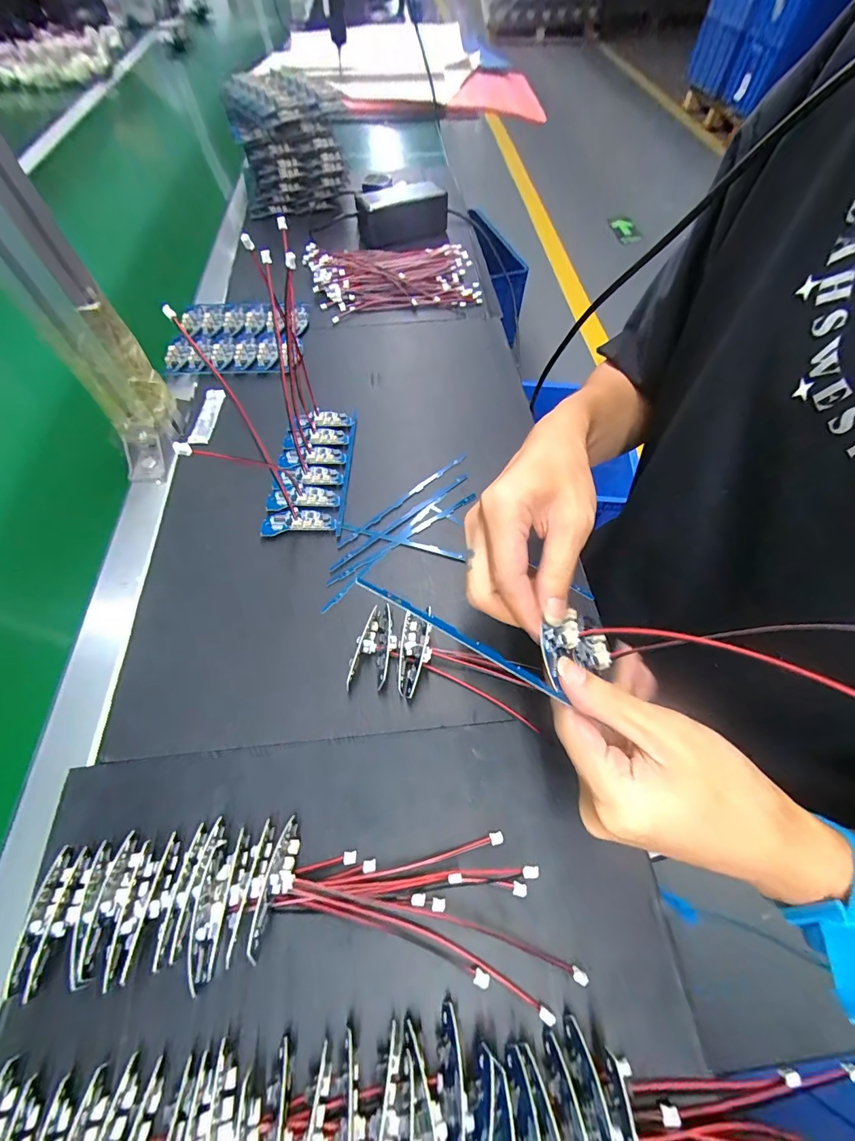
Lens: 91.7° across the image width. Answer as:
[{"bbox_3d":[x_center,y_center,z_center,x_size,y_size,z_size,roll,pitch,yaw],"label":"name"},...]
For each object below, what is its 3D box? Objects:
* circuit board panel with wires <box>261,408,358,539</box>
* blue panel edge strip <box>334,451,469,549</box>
[{"bbox_3d":[-0.110,-0.100,0.399,0.068,0.010,0.149,1,61,1],"label":"circuit board panel with wires"},{"bbox_3d":[-0.019,-0.069,0.386,0.157,0.006,0.008,-40,68,-20],"label":"blue panel edge strip"}]

